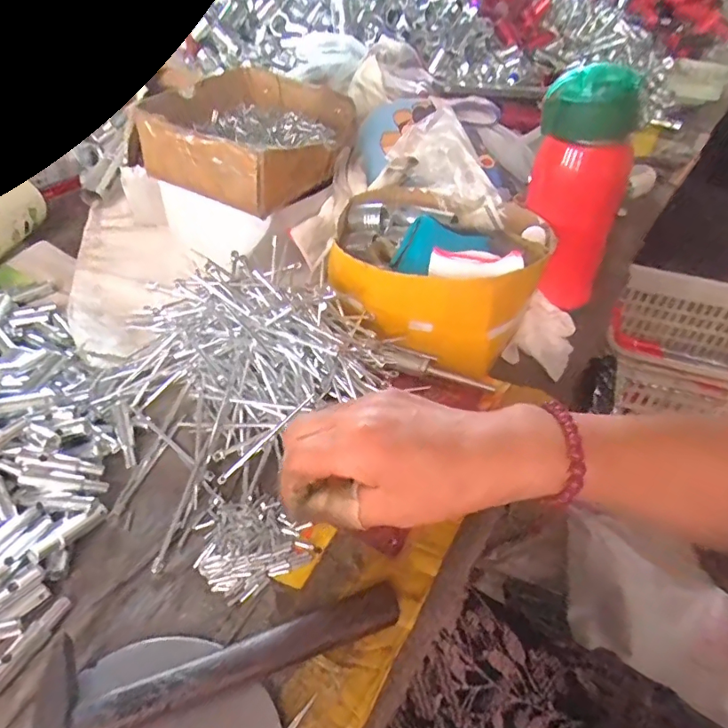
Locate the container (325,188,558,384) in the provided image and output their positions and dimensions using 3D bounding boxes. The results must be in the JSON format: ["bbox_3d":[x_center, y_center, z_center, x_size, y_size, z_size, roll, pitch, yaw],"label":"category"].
[{"bbox_3d":[0.059,-0.082,0.445,0.179,0.080,0.141,17,45,13],"label":"container"}]

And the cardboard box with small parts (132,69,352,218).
[{"bbox_3d":[-0.106,-0.229,0.506,0.179,0.054,0.178,27,47,22],"label":"cardboard box with small parts"}]

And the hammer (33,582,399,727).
[{"bbox_3d":[-0.070,0.146,0.256,0.172,0.023,0.069,-16,47,-21],"label":"hammer"}]

